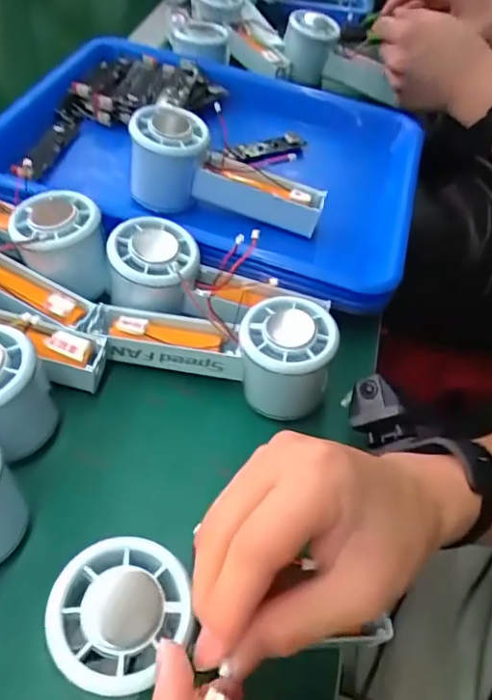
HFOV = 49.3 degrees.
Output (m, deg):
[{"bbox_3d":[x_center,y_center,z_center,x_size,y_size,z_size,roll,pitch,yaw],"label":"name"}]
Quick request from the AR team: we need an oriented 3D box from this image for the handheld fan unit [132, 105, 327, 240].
[{"bbox_3d":[-0.013,-0.130,0.393,0.143,0.056,0.049,14,53,5],"label":"handheld fan unit"}]

